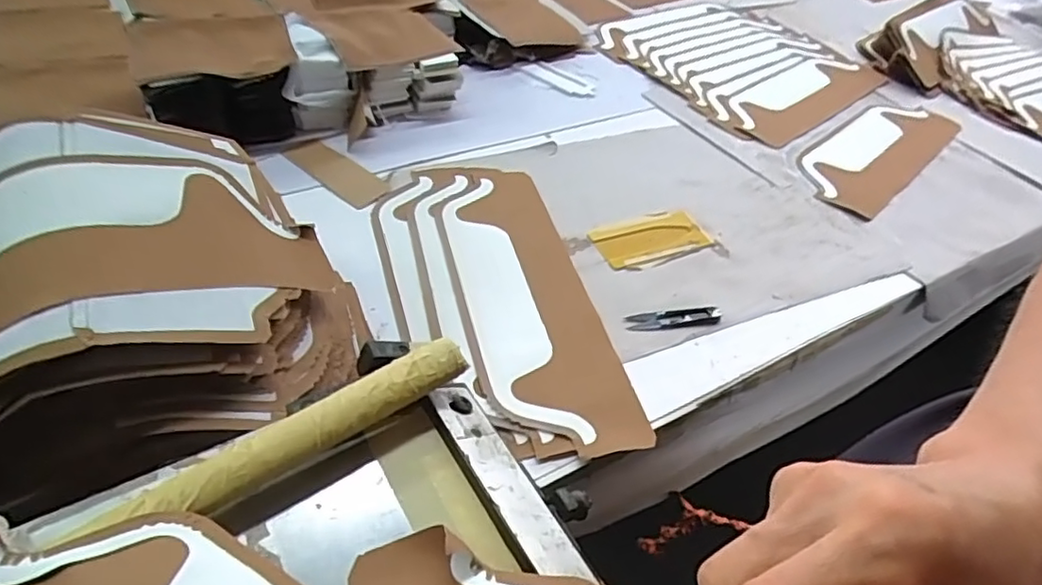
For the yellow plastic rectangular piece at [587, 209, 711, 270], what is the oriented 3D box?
[{"bbox_3d":[0.149,-0.065,0.730,0.140,0.005,0.072,-15,47,-22],"label":"yellow plastic rectangular piece"}]

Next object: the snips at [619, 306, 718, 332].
[{"bbox_3d":[0.154,0.026,0.634,0.099,0.006,0.022,-4,44,-12],"label":"snips"}]

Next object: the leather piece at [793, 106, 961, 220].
[{"bbox_3d":[0.533,-0.213,0.946,0.132,0.008,0.404,38,50,26],"label":"leather piece"}]

